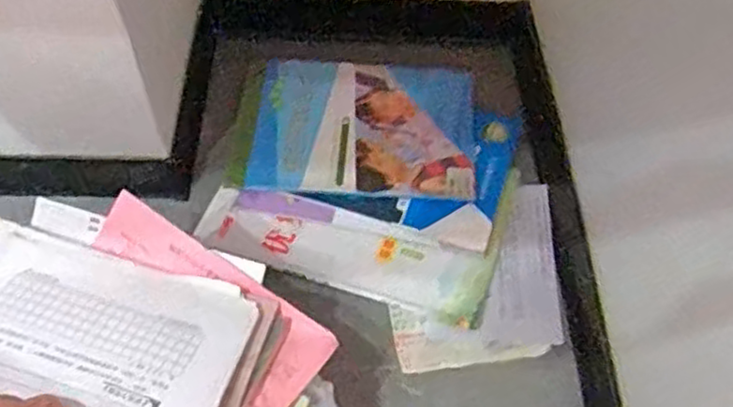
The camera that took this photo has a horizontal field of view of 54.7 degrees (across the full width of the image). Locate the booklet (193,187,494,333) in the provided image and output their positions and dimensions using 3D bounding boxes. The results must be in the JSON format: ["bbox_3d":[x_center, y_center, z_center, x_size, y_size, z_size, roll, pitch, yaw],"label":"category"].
[{"bbox_3d":[-0.024,0.046,0.712,0.291,0.010,0.078,16,72,10],"label":"booklet"}]

